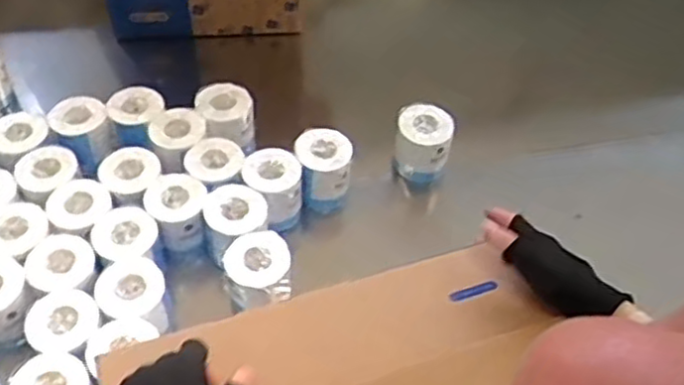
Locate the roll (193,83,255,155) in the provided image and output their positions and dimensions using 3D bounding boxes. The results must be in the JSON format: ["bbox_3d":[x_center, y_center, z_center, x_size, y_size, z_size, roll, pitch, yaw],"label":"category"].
[{"bbox_3d":[-0.210,-0.130,1.264,0.100,0.101,0.099,-6,51,-8],"label":"roll"}]

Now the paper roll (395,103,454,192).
[{"bbox_3d":[0.146,-0.081,1.289,0.099,0.139,0.092,2,50,-2],"label":"paper roll"}]

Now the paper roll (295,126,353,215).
[{"bbox_3d":[-0.033,-0.033,1.217,0.091,0.131,0.090,2,50,-2],"label":"paper roll"}]

